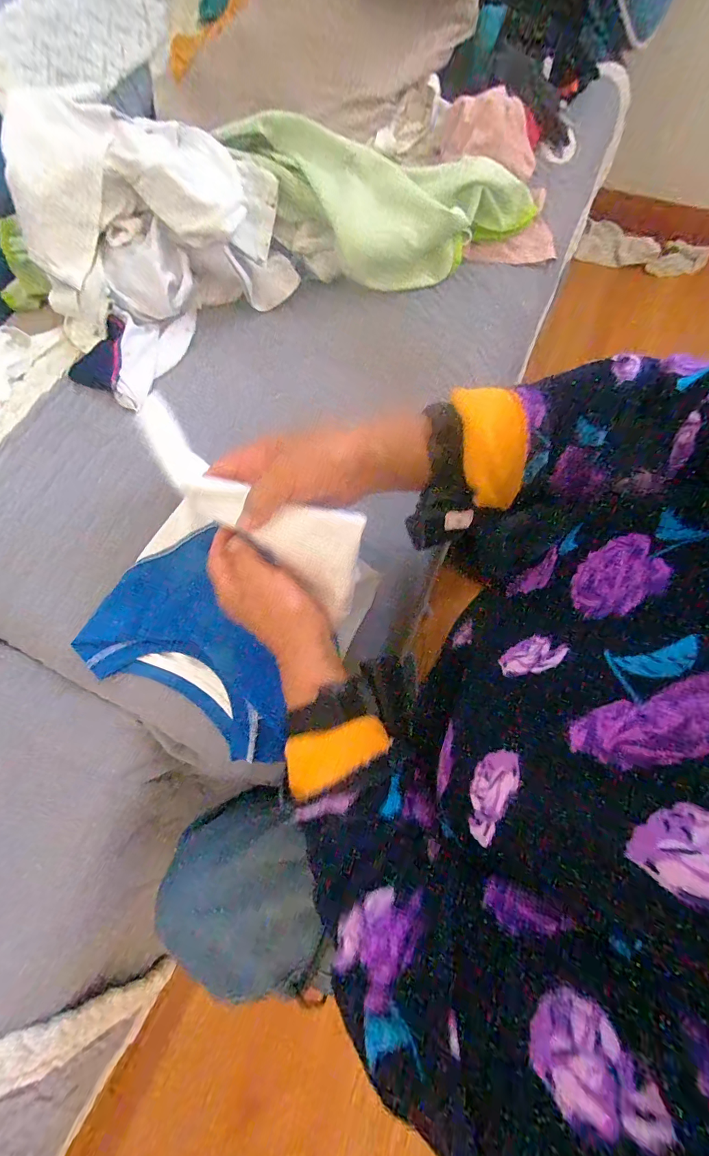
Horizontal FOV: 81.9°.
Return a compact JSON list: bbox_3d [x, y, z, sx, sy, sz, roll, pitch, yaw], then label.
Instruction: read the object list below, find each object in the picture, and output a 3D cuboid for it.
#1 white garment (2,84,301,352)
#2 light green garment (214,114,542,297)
[{"bbox_3d":[-0.235,-0.422,0.476,0.290,0.160,0.178,-18,72,-4],"label":"white garment"},{"bbox_3d":[0.043,-0.447,0.493,0.378,0.111,0.131,0,72,2],"label":"light green garment"}]

